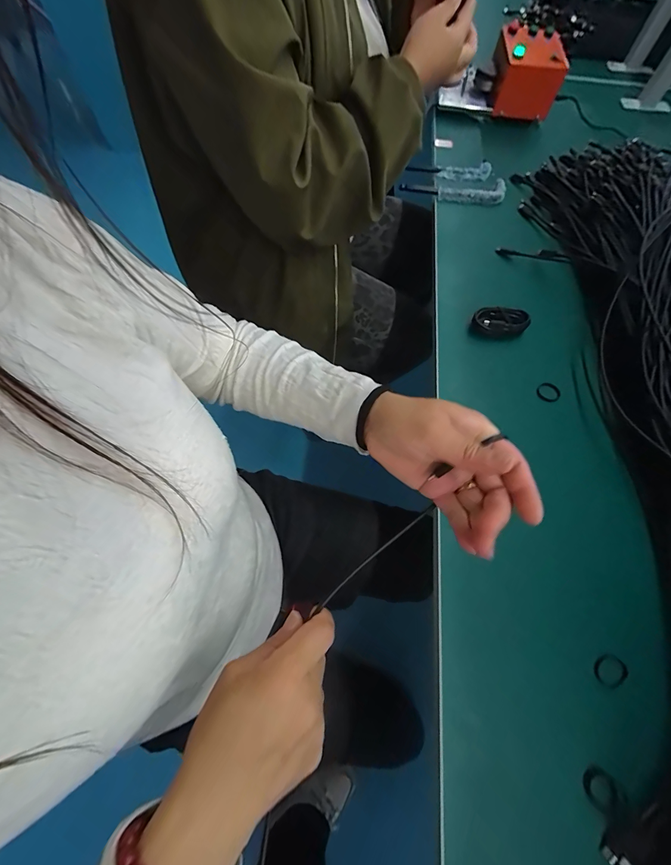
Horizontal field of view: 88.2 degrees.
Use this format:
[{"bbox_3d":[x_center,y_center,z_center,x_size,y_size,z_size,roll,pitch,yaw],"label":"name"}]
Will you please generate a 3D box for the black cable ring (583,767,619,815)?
[{"bbox_3d":[0.212,0.286,0.277,0.029,0.008,0.025,37,70,14],"label":"black cable ring"}]

